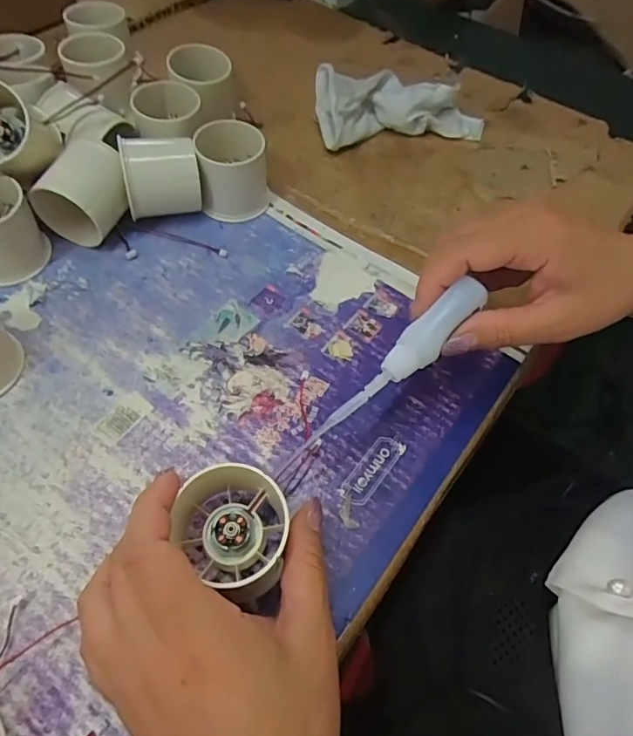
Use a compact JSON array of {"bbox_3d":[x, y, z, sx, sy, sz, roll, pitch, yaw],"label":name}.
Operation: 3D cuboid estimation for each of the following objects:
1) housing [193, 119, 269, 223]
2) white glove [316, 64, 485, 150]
[{"bbox_3d":[-0.062,-0.148,0.378,0.052,0.051,0.052,-6,58,-9],"label":"housing"},{"bbox_3d":[0.078,-0.237,0.457,0.149,0.038,0.069,-9,58,-10],"label":"white glove"}]

